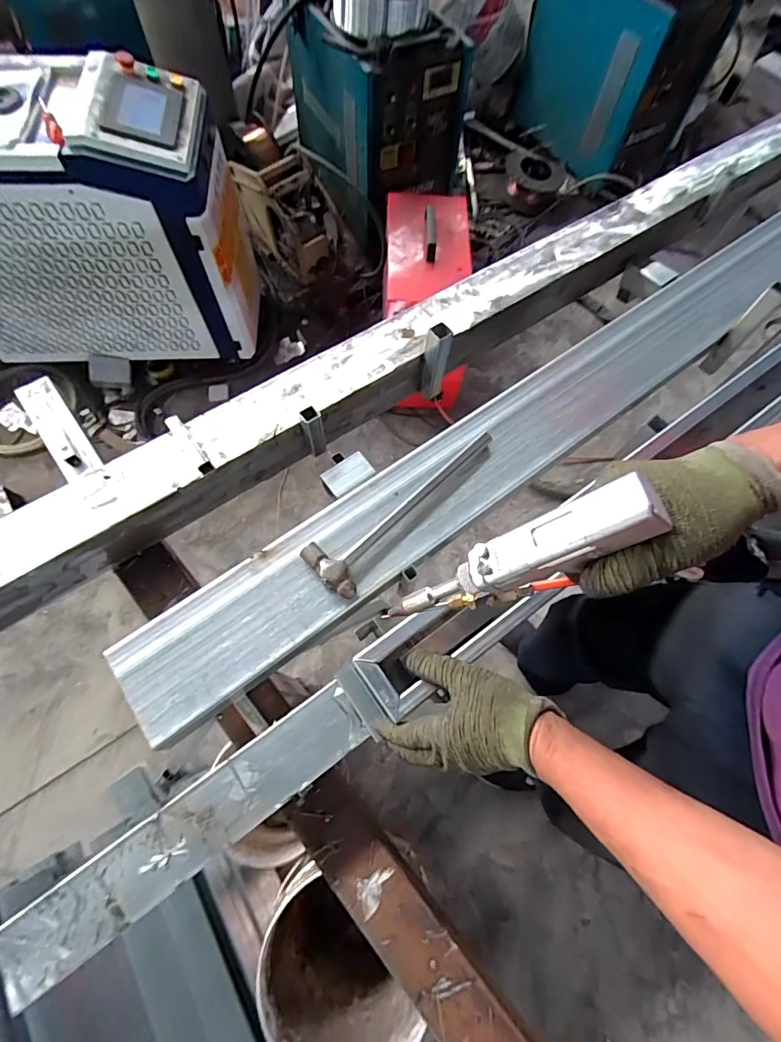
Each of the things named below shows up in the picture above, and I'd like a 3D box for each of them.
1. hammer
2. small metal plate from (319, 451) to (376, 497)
[{"bbox_3d":[0.013,-0.037,0.694,0.092,0.043,0.342,39,72,12],"label":"hammer"},{"bbox_3d":[-0.068,-0.076,0.734,0.073,0.007,0.045,-34,88,0],"label":"small metal plate"}]

